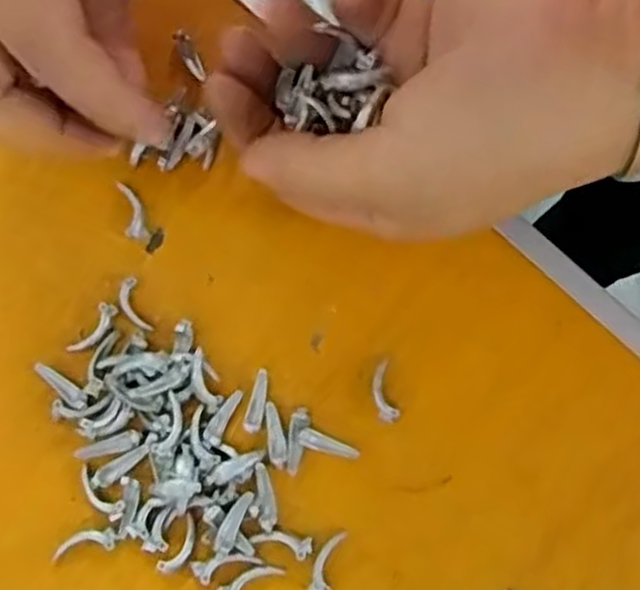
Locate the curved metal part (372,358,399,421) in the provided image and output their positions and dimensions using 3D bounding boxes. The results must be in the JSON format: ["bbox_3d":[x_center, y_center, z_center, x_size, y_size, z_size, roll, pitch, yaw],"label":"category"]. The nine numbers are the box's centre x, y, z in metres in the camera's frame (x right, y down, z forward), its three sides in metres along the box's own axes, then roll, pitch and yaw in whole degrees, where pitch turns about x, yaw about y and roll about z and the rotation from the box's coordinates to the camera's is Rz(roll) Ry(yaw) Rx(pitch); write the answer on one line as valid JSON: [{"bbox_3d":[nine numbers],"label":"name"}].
[{"bbox_3d":[0.020,0.031,0.257,0.007,0.004,0.020,-13,78,-4],"label":"curved metal part"}]

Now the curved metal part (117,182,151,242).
[{"bbox_3d":[-0.064,-0.029,0.268,0.008,0.005,0.022,-16,78,-4],"label":"curved metal part"}]

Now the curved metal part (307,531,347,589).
[{"bbox_3d":[0.002,0.083,0.245,0.007,0.005,0.020,18,78,3],"label":"curved metal part"}]

